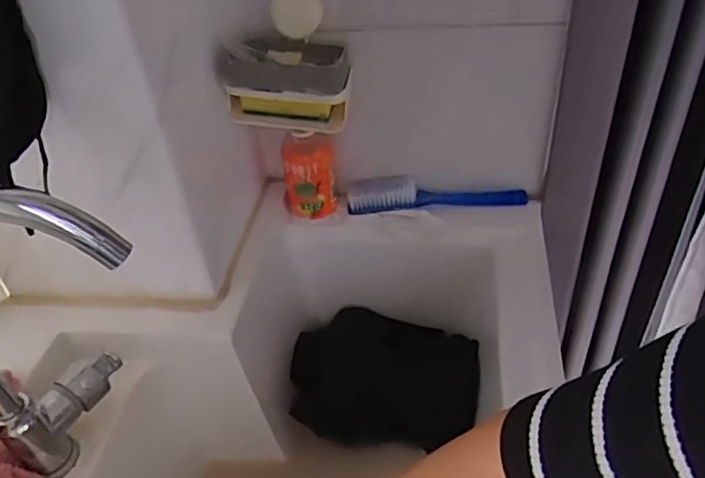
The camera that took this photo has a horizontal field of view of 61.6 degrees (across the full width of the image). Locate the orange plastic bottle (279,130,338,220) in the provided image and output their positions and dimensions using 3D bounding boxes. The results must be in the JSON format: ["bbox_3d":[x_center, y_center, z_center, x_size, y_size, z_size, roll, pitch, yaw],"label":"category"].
[{"bbox_3d":[-0.057,-0.084,0.768,0.068,0.114,0.043,-8,41,-2],"label":"orange plastic bottle"}]

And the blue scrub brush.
[{"bbox_3d":[0.109,-0.057,0.772,0.230,0.032,0.037,1,42,8],"label":"blue scrub brush"}]

